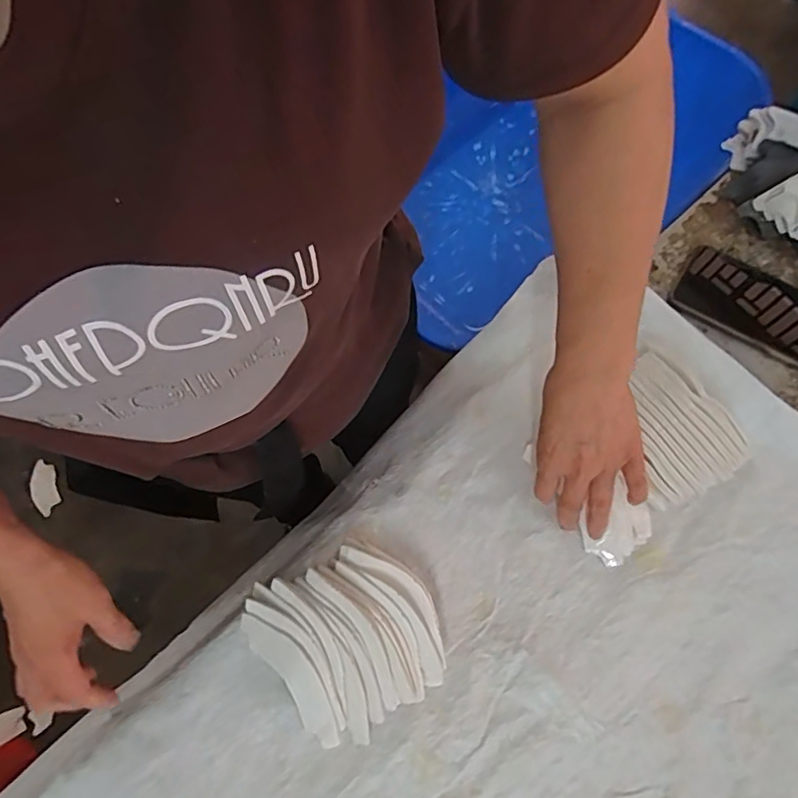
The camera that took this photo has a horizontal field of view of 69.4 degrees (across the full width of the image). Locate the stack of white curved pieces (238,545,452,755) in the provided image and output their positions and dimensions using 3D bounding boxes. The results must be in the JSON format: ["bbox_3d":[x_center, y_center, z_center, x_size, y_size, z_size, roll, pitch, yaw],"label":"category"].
[{"bbox_3d":[-0.042,0.184,0.450,0.139,0.035,0.139,-35,73,-11],"label":"stack of white curved pieces"}]

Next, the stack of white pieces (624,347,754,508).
[{"bbox_3d":[0.233,0.024,0.491,0.080,0.029,0.116,-36,73,-11],"label":"stack of white pieces"}]

